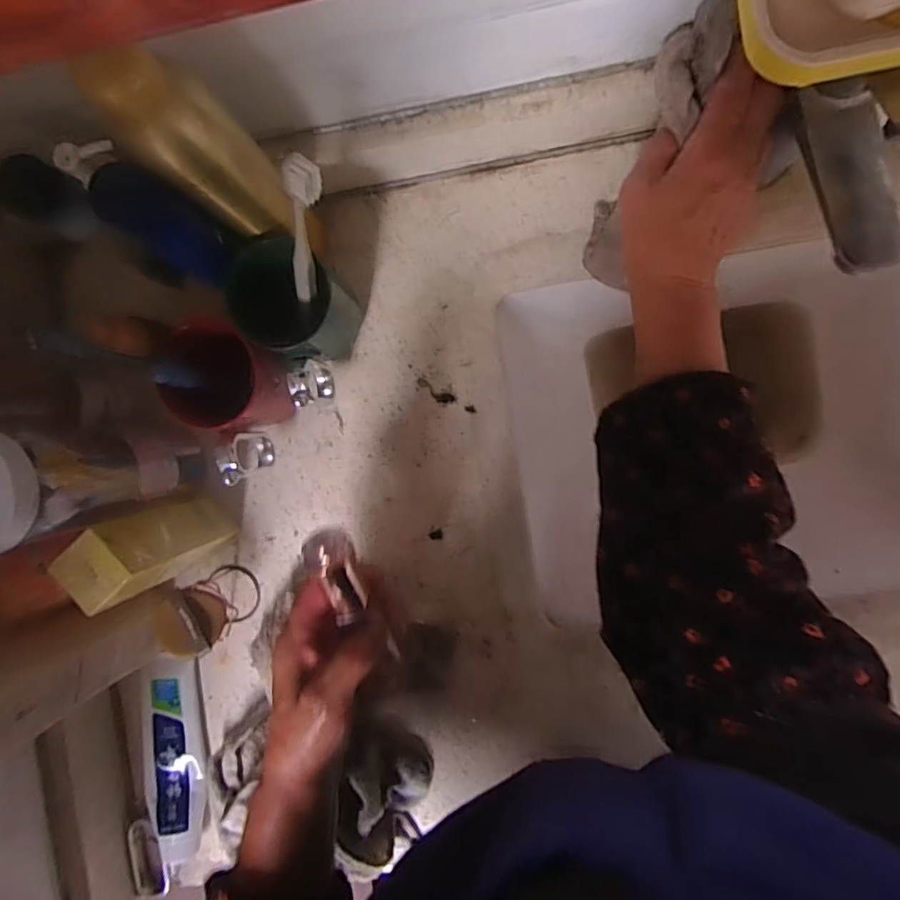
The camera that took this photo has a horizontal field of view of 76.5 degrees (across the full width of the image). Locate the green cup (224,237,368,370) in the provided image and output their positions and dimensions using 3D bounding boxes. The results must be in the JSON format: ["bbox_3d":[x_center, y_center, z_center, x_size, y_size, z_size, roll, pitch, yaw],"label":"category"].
[{"bbox_3d":[-0.112,-0.107,0.430,0.074,0.099,0.074,0,93,6],"label":"green cup"}]

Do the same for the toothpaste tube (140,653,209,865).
[{"bbox_3d":[-0.237,0.264,0.489,0.053,0.027,0.162,-4,92,6],"label":"toothpaste tube"}]

